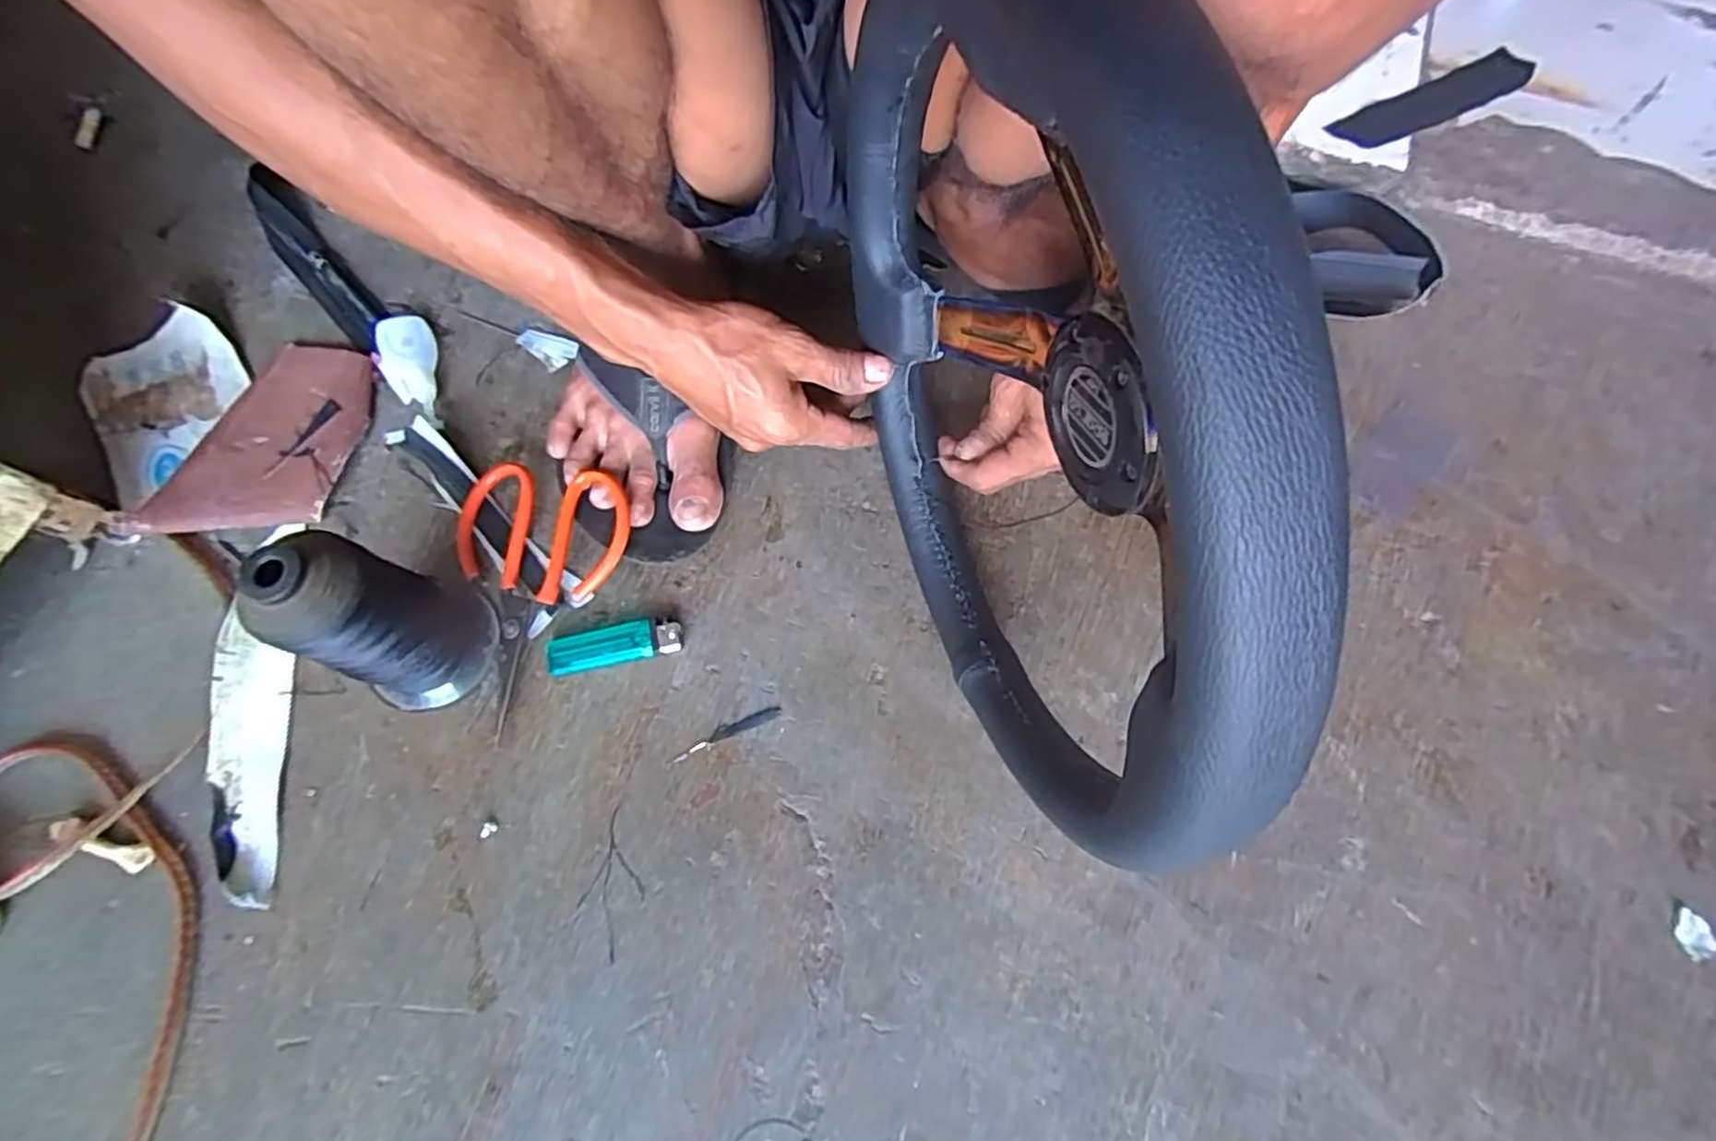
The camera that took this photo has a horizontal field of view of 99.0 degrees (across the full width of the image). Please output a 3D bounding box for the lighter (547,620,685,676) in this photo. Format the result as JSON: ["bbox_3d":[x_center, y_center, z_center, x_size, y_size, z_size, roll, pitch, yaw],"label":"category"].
[{"bbox_3d":[-0.150,0.046,0.450,0.083,0.011,0.024,-11,72,-4],"label":"lighter"}]

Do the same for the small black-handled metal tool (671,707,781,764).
[{"bbox_3d":[-0.080,0.097,0.438,0.070,0.004,0.008,-23,73,-8],"label":"small black-handled metal tool"}]

